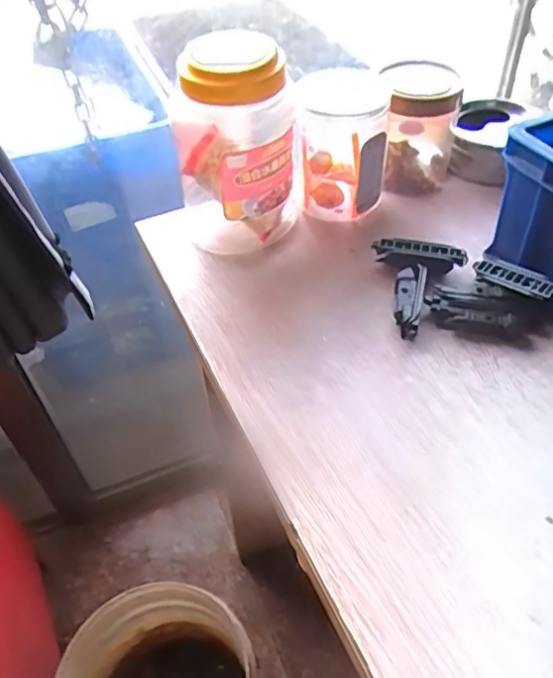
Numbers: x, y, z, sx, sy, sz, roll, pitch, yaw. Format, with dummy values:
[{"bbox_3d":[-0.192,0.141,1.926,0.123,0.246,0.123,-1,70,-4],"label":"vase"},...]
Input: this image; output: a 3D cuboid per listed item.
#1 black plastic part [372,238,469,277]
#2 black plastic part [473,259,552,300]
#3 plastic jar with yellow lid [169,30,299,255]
[{"bbox_3d":[0.125,-0.069,0.516,0.078,0.029,0.017,6,48,9],"label":"black plastic part"},{"bbox_3d":[0.194,-0.048,0.480,0.012,0.014,0.073,-29,36,-21],"label":"black plastic part"},{"bbox_3d":[-0.036,-0.165,0.514,0.102,0.177,0.090,-7,48,-3],"label":"plastic jar with yellow lid"}]

